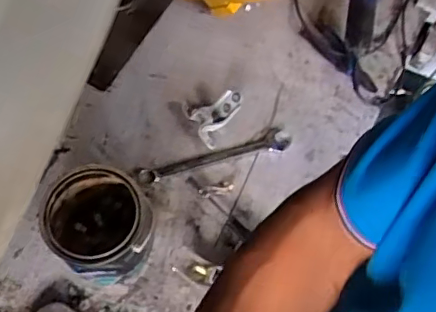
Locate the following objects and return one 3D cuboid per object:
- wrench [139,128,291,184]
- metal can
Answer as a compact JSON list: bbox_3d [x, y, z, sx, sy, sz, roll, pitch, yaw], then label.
[{"bbox_3d":[-0.006,0.002,1.027,0.280,0.013,0.039,-15,67,-8],"label":"wrench"},{"bbox_3d":[-0.182,0.109,0.890,0.157,0.162,0.155,0,66,-1],"label":"metal can"}]

